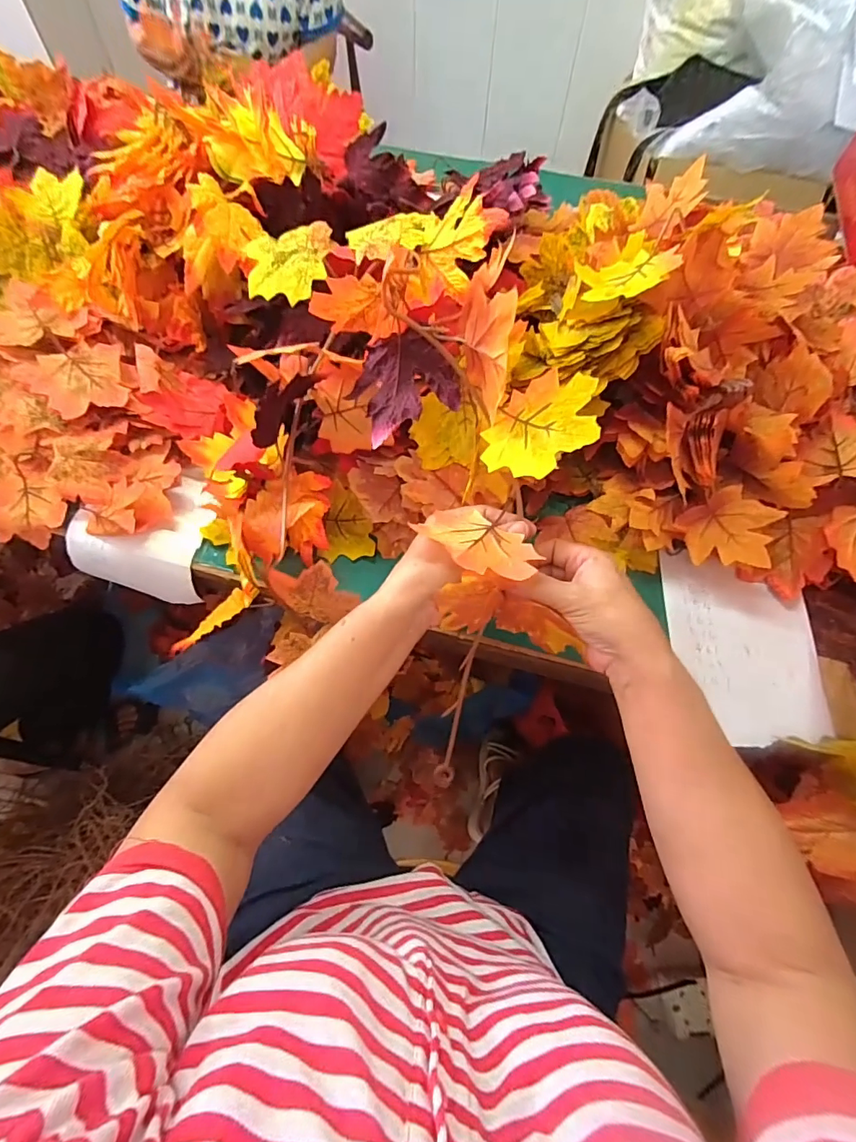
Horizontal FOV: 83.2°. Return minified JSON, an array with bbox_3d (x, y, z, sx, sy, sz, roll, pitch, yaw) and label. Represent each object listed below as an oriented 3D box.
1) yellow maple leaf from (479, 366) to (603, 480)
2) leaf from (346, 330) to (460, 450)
[{"bbox_3d":[0.084,-0.107,0.355,0.078,0.008,0.090,31,80,35],"label":"yellow maple leaf"},{"bbox_3d":[-0.020,-0.147,0.370,0.076,0.041,0.071,-24,66,-14],"label":"leaf"}]

